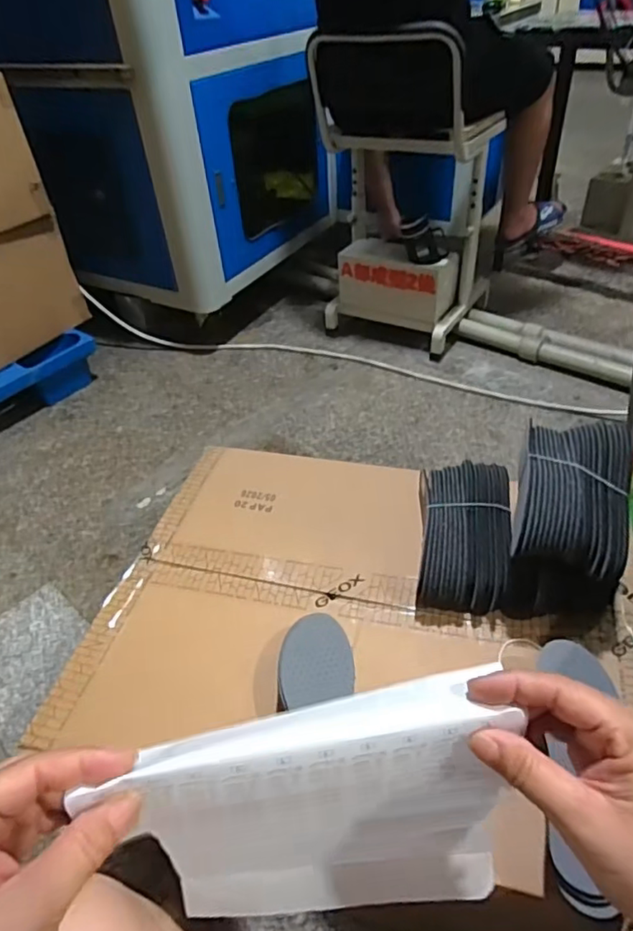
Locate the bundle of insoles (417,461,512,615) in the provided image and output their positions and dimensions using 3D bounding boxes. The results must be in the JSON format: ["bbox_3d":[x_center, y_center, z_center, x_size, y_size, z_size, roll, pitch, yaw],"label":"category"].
[{"bbox_3d":[0.173,0.078,0.662,0.101,0.069,0.195,3,42,10],"label":"bundle of insoles"}]

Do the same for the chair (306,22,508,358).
[{"bbox_3d":[0.261,-0.778,1.595,0.414,0.747,0.406,20,48,27],"label":"chair"}]

